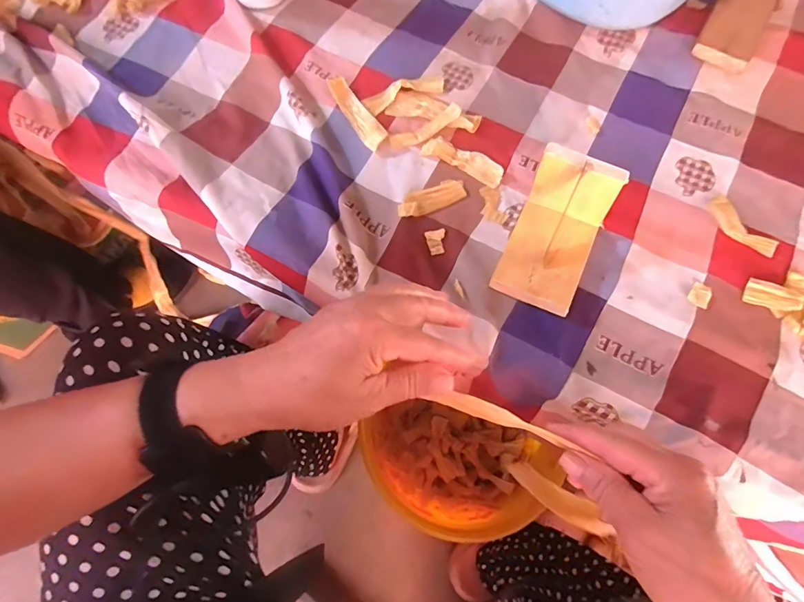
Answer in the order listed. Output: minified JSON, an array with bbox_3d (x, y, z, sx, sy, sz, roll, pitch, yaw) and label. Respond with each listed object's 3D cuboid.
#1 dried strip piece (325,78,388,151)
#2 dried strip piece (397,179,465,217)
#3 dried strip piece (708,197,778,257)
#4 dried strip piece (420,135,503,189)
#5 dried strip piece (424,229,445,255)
[{"bbox_3d":[-0.051,-0.222,0.524,0.026,0.017,0.107,-27,73,-10],"label":"dried strip piece"},{"bbox_3d":[0.032,-0.110,0.477,0.077,0.004,0.028,-26,72,-10],"label":"dried strip piece"},{"bbox_3d":[0.343,-0.075,0.453,0.032,0.009,0.077,-30,73,-11],"label":"dried strip piece"},{"bbox_3d":[0.068,-0.159,0.495,0.095,0.008,0.032,28,72,9],"label":"dried strip piece"},{"bbox_3d":[0.036,-0.062,0.464,0.021,0.004,0.027,-11,70,-5],"label":"dried strip piece"}]

